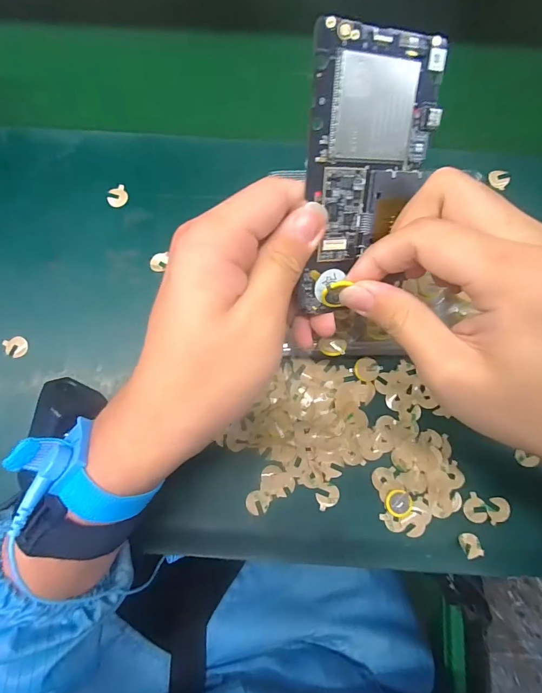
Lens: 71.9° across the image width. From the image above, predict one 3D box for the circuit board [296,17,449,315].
[{"bbox_3d":[0.049,-0.080,0.186,0.066,0.004,0.124,-7,117,-18],"label":"circuit board"}]

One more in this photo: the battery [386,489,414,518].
[{"bbox_3d":[0.098,0.120,0.284,0.020,0.004,0.019,39,79,7],"label":"battery"}]

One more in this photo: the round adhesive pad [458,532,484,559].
[{"bbox_3d":[0.150,0.149,0.279,0.014,0.004,0.018,-19,78,-5],"label":"round adhesive pad"}]

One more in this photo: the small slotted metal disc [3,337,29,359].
[{"bbox_3d":[-0.212,0.000,0.311,0.016,0.004,0.017,-27,96,-21],"label":"small slotted metal disc"}]

